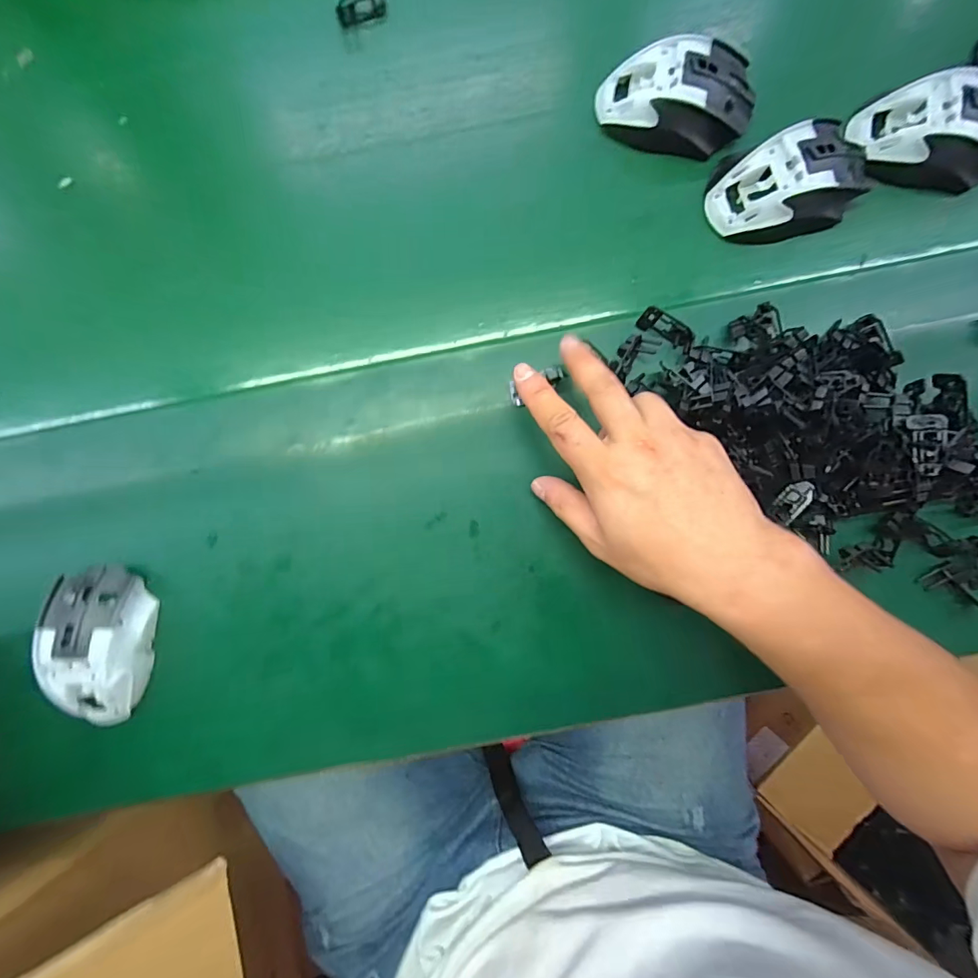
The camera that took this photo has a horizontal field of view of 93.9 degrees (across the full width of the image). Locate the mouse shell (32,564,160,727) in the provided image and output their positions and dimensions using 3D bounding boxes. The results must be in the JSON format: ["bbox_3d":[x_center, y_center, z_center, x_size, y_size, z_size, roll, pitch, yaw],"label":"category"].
[{"bbox_3d":[-0.292,0.119,0.344,0.063,0.039,0.116,-5,88,2],"label":"mouse shell"}]

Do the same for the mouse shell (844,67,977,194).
[{"bbox_3d":[0.335,-0.266,0.340,0.107,0.034,0.069,4,87,1],"label":"mouse shell"}]

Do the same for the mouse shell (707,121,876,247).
[{"bbox_3d":[0.229,-0.230,0.341,0.113,0.032,0.070,-14,88,1],"label":"mouse shell"}]

